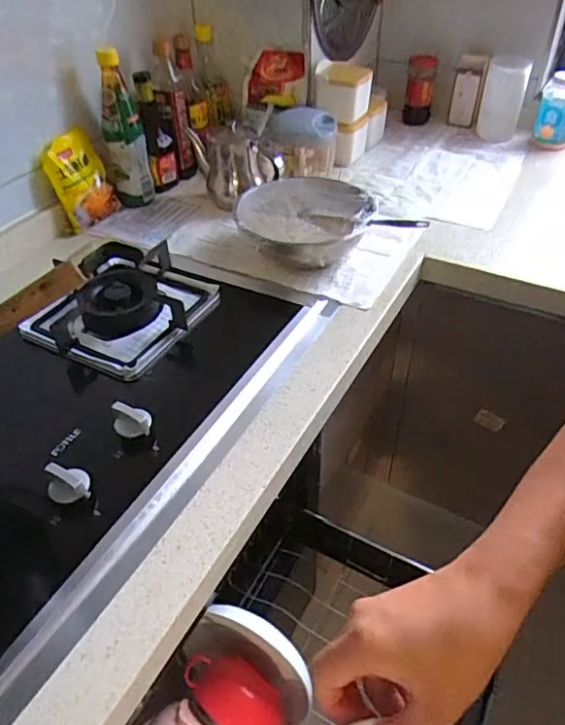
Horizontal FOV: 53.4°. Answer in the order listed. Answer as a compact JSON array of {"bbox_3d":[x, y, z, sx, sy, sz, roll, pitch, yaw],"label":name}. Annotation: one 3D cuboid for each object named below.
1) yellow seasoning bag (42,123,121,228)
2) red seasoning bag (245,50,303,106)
[{"bbox_3d":[-0.340,-0.309,0.953,0.063,0.137,0.098,11,44,12],"label":"yellow seasoning bag"},{"bbox_3d":[-0.021,-0.531,1.053,0.127,0.090,0.039,20,47,21],"label":"red seasoning bag"}]

